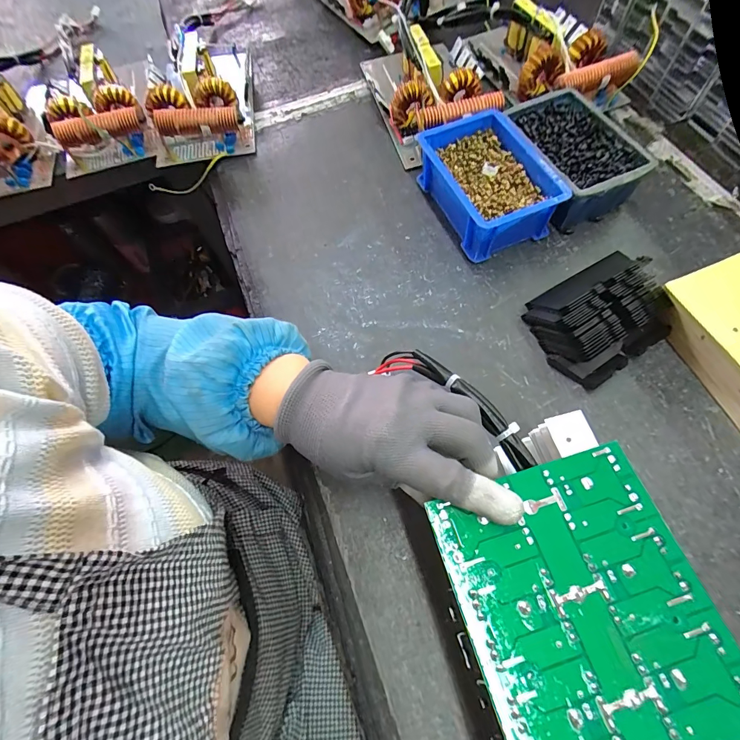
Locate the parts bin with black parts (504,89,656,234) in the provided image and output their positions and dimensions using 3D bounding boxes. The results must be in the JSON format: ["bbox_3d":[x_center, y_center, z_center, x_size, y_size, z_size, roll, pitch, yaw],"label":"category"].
[{"bbox_3d":[0.217,-0.231,0.420,0.101,0.052,0.154,-14,65,-2],"label":"parts bin with black parts"}]

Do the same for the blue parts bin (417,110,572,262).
[{"bbox_3d":[0.123,-0.198,0.411,0.109,0.051,0.148,-22,66,-5],"label":"blue parts bin"}]

